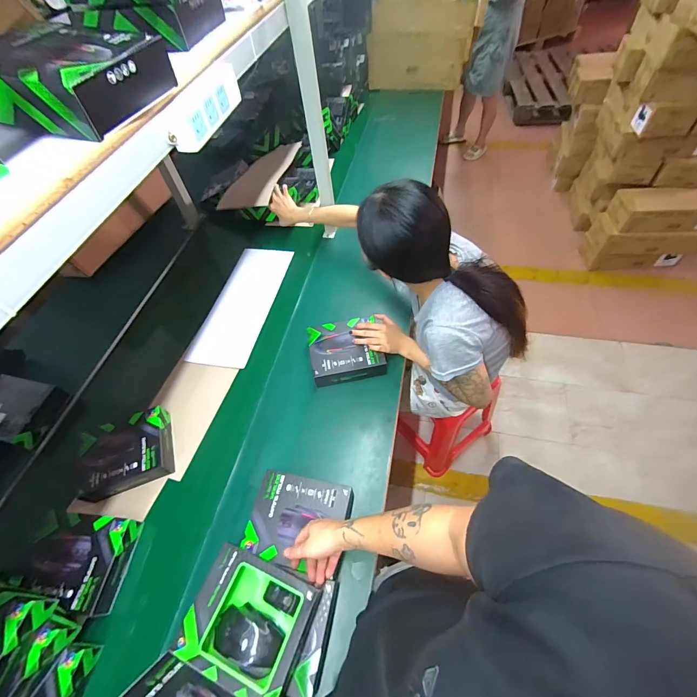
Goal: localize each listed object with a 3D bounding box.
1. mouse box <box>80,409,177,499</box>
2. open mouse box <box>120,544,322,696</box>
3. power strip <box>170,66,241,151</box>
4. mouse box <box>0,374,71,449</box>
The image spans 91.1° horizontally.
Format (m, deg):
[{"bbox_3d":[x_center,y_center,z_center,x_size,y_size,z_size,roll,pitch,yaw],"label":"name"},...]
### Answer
[{"bbox_3d":[-0.513,0.241,0.794,0.185,0.061,0.168,-21,57,-9],"label":"mouse box"},{"bbox_3d":[-0.174,0.423,0.473,0.178,0.175,0.225,16,59,15],"label":"open mouse box"},{"bbox_3d":[-0.211,-0.363,0.511,0.031,0.053,0.171,9,58,11],"label":"power strip"},{"bbox_3d":[-0.850,0.160,0.876,0.189,0.056,0.157,6,57,9],"label":"mouse box"}]

